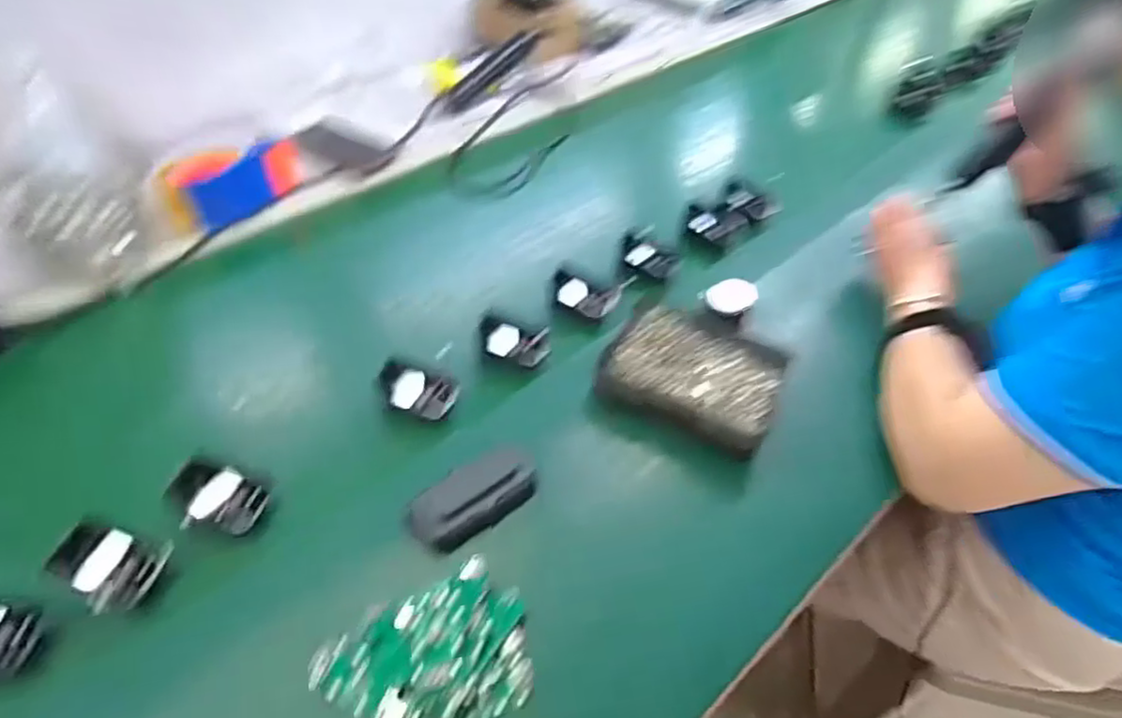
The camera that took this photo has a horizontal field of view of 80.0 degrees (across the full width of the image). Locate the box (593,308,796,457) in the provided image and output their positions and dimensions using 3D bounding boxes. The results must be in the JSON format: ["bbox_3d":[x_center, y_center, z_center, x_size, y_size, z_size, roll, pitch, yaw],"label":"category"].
[{"bbox_3d":[0.124,0.013,0.626,0.155,0.033,0.116,20,50,17],"label":"box"}]

